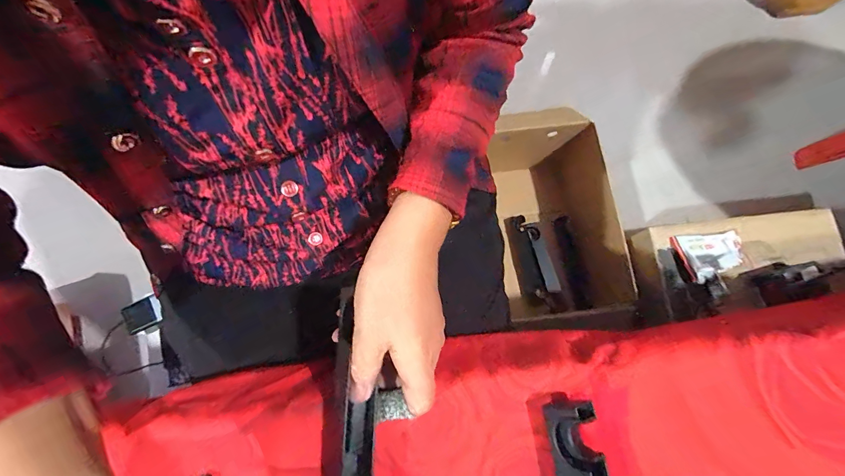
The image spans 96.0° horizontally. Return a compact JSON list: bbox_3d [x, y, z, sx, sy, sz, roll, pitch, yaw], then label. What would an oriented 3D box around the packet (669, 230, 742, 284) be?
[{"bbox_3d":[0.481,0.023,0.628,0.110,0.018,0.077,-14,76,-2],"label":"packet"}]

